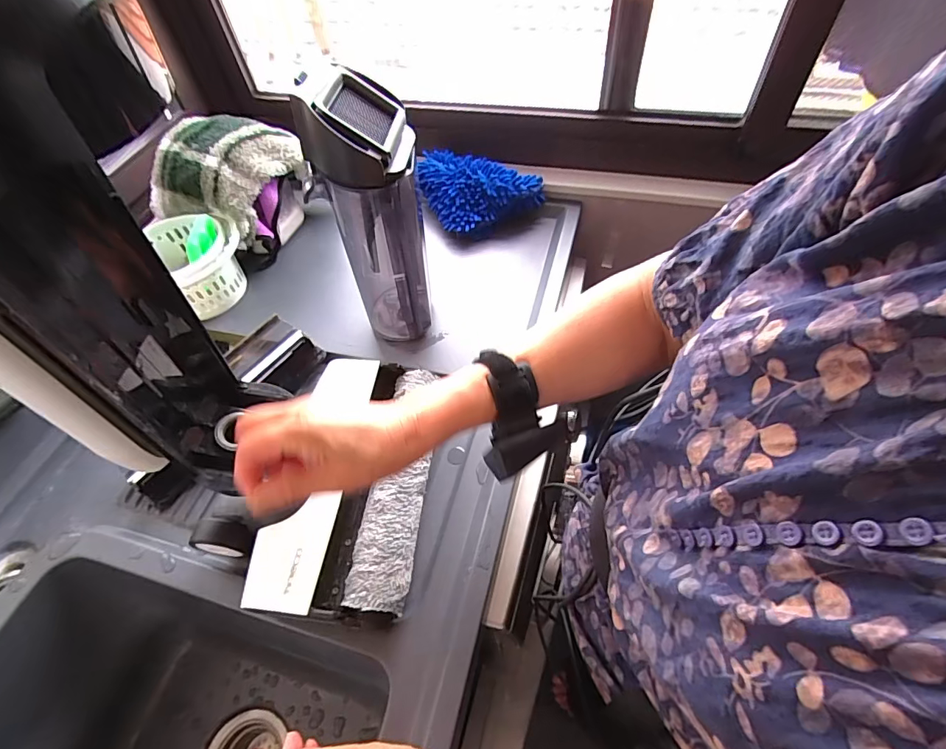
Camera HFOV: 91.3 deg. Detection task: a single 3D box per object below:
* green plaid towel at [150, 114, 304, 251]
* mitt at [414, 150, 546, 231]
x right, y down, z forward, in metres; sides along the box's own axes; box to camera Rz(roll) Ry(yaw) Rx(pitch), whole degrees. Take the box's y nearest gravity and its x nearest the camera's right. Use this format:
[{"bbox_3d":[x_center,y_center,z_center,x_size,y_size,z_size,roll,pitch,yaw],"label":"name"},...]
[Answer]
[{"bbox_3d":[-0.360,-0.301,0.678,0.172,0.089,0.178,19,60,17],"label":"green plaid towel"},{"bbox_3d":[0.000,-0.279,0.737,0.203,0.071,0.117,14,59,14],"label":"mitt"}]

